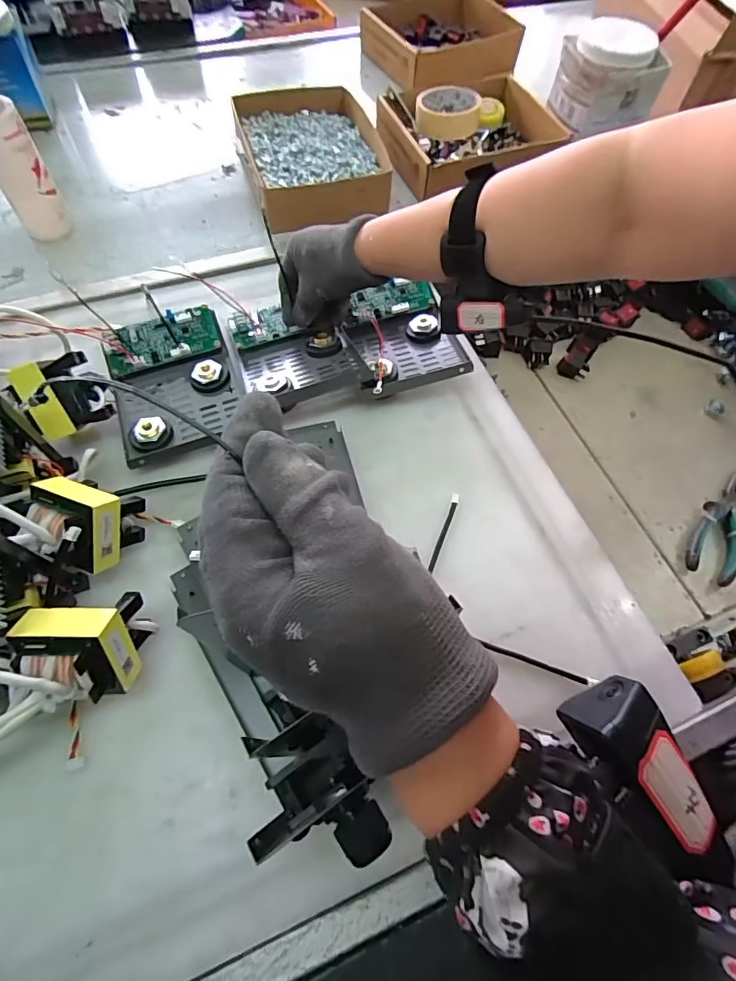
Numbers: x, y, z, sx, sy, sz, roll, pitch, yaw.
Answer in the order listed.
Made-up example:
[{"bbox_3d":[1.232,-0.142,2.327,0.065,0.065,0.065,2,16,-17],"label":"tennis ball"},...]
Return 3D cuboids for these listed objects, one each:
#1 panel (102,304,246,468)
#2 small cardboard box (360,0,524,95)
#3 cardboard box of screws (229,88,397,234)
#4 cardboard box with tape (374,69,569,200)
[{"bbox_3d":[-0.186,-0.103,0.473,0.115,0.042,0.153,-17,65,-12],"label":"panel"},{"bbox_3d":[0.118,-0.744,0.822,0.254,0.083,0.179,-20,67,-14],"label":"small cardboard box"},{"bbox_3d":[-0.077,-0.442,0.653,0.174,0.058,0.246,-12,64,-10],"label":"cardboard box of screws"},{"bbox_3d":[0.146,-0.502,0.690,0.219,0.056,0.189,-17,65,-12],"label":"cardboard box with tape"}]

